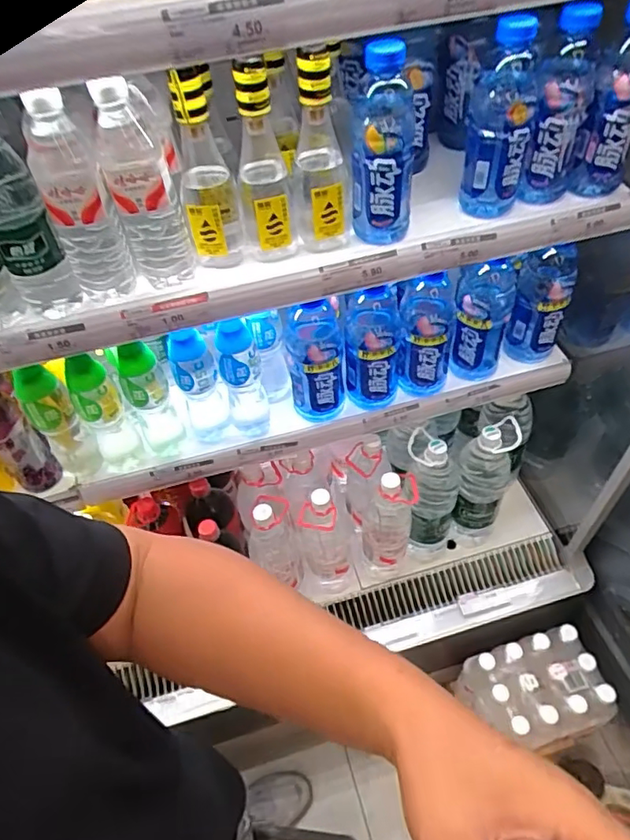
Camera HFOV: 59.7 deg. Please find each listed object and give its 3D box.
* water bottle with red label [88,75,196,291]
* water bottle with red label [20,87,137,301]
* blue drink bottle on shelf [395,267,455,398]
[{"bbox_3d":[-0.178,-0.239,0.571,0.064,0.217,0.062,-17,50,-10],"label":"water bottle with red label"},{"bbox_3d":[-0.248,-0.227,0.573,0.060,0.217,0.070,-25,52,-16],"label":"water bottle with red label"},{"bbox_3d":[0.174,-0.137,0.872,0.089,0.205,0.085,6,50,10],"label":"blue drink bottle on shelf"}]

